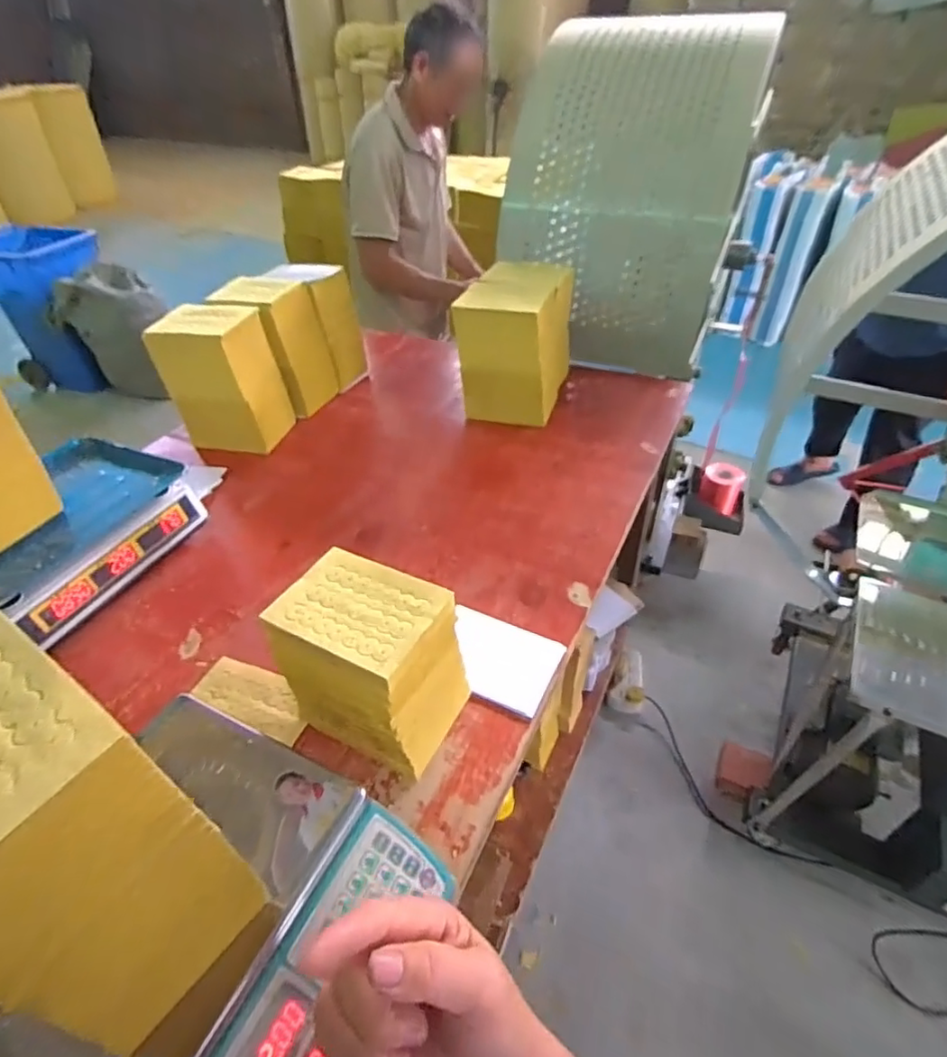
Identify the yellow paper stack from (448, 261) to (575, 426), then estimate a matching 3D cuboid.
[{"bbox_3d":[0.089,-0.364,1.158,0.179,0.235,0.237,15,43,17],"label":"yellow paper stack"}]

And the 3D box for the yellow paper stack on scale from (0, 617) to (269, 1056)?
[{"bbox_3d":[-0.263,0.195,0.366,0.172,0.214,0.115,23,46,25],"label":"yellow paper stack on scale"}]

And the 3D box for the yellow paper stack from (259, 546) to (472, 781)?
[{"bbox_3d":[-0.110,0.142,0.630,0.174,0.161,0.122,19,45,21],"label":"yellow paper stack"}]

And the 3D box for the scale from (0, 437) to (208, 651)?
[{"bbox_3d":[-0.586,0.017,0.832,0.233,0.106,0.336,15,43,18],"label":"scale"}]

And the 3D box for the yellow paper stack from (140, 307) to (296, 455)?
[{"bbox_3d":[-0.454,-0.269,1.071,0.177,0.224,0.123,7,41,9],"label":"yellow paper stack"}]

